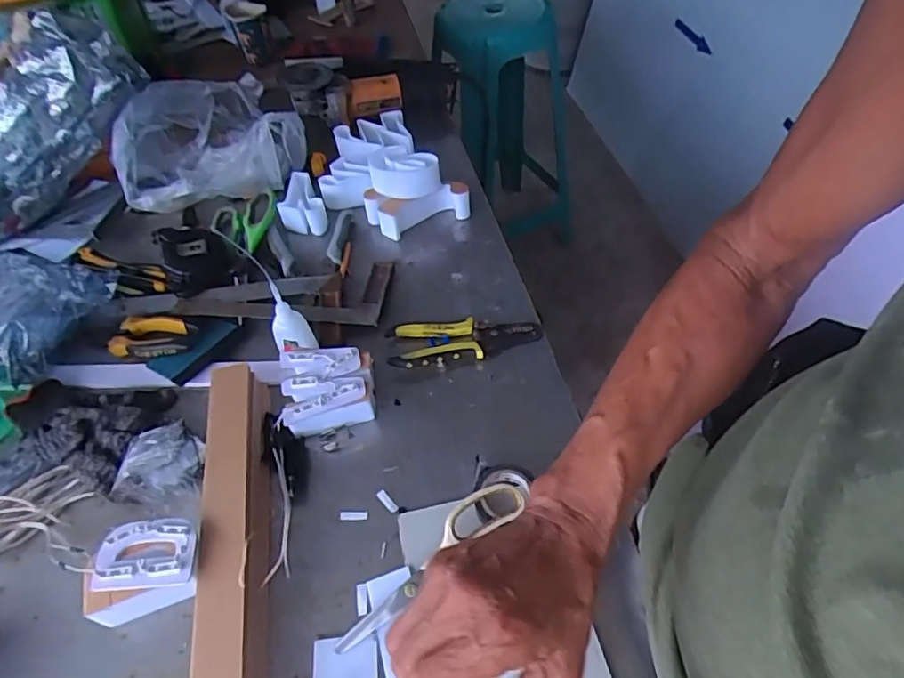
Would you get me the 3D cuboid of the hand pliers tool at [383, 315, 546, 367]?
[{"bbox_3d":[0.014,-0.001,0.646,0.170,0.025,0.060,-10,51,-2],"label":"hand pliers tool"}]

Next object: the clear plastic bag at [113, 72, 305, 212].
[{"bbox_3d":[-0.347,-0.275,0.813,0.247,0.128,0.182,-28,54,-16],"label":"clear plastic bag"}]

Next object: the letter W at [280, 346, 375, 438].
[{"bbox_3d":[-0.125,0.053,0.586,0.089,0.049,0.079,-8,51,-1],"label":"letter W"}]

